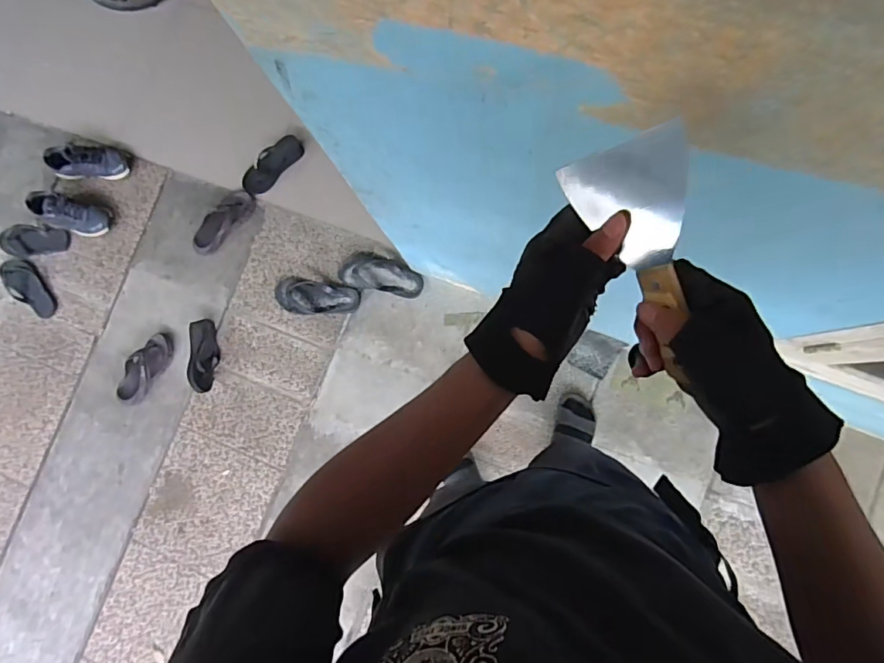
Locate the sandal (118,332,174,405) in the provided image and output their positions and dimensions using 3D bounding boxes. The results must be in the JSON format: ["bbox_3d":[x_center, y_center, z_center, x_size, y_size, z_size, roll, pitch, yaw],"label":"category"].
[{"bbox_3d":[-0.992,0.119,1.639,0.119,0.043,0.270,31,89,10],"label":"sandal"}]

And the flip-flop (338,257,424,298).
[{"bbox_3d":[-0.197,-0.183,1.605,0.269,0.028,0.110,13,86,9],"label":"flip-flop"}]

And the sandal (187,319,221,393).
[{"bbox_3d":[-0.778,0.076,1.594,0.066,0.087,0.234,-2,84,8],"label":"sandal"}]

